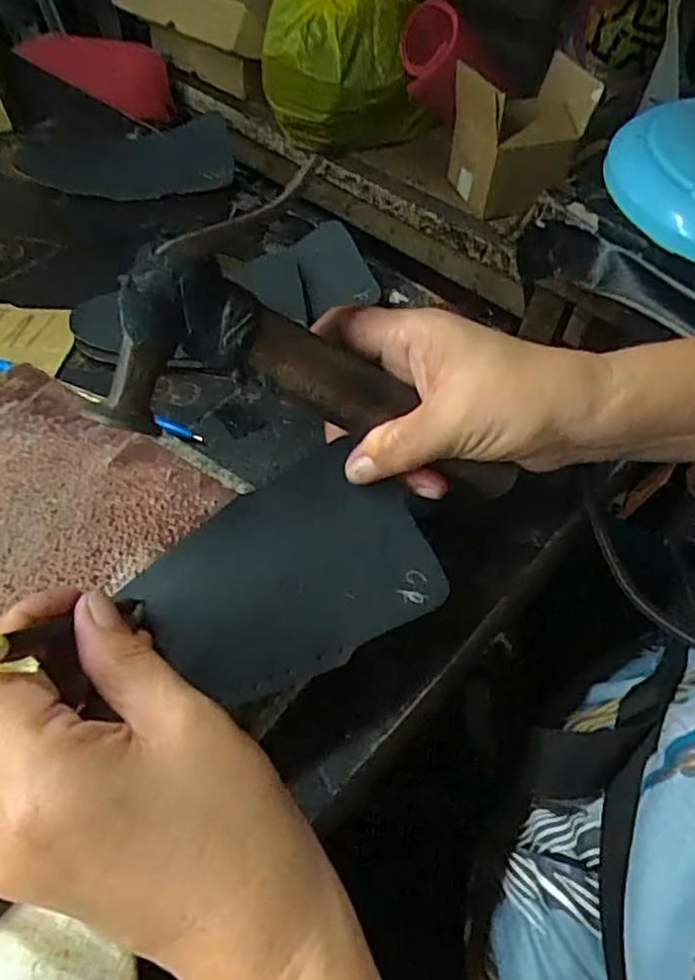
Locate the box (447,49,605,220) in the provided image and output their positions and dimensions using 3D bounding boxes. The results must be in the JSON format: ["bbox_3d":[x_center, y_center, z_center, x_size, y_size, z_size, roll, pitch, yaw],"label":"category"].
[{"bbox_3d":[0.251,-0.520,0.962,0.177,0.172,0.146,-13,55,-11],"label":"box"}]

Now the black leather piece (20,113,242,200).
[{"bbox_3d":[-0.183,-0.275,0.537,0.171,0.010,0.127,-10,55,-9],"label":"black leather piece"}]

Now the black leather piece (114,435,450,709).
[{"bbox_3d":[-0.021,0.035,0.265,0.111,0.006,0.082,-35,78,-18],"label":"black leather piece"}]

